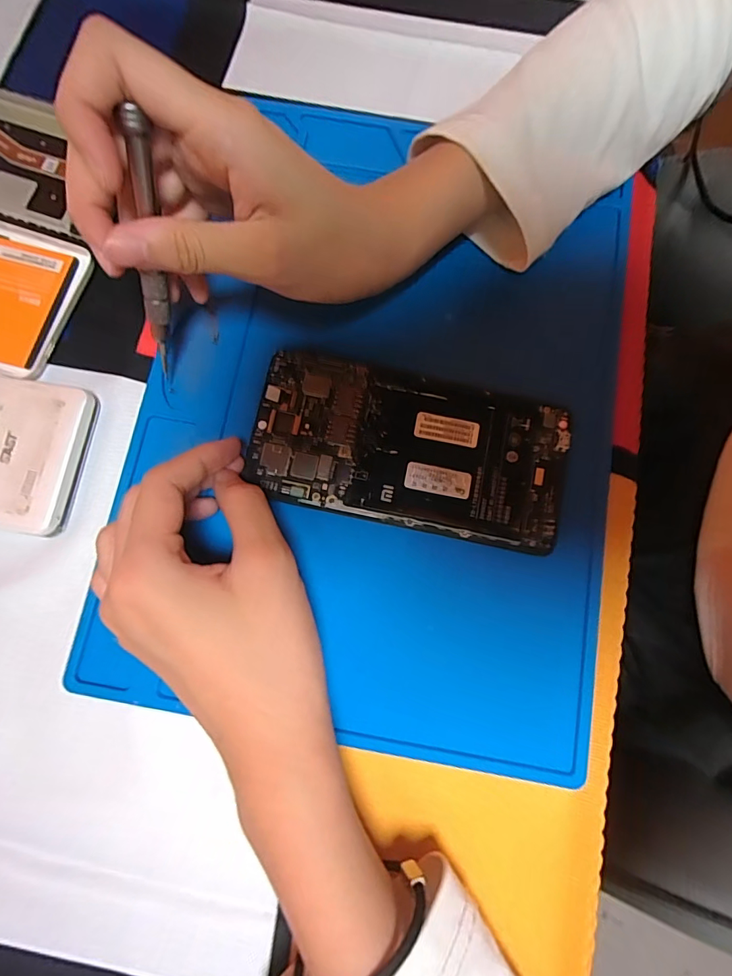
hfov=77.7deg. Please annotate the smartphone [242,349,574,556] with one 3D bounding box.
[{"bbox_3d":[0.021,-0.019,0.215,0.146,0.005,0.073,11,79,2],"label":"smartphone"}]

